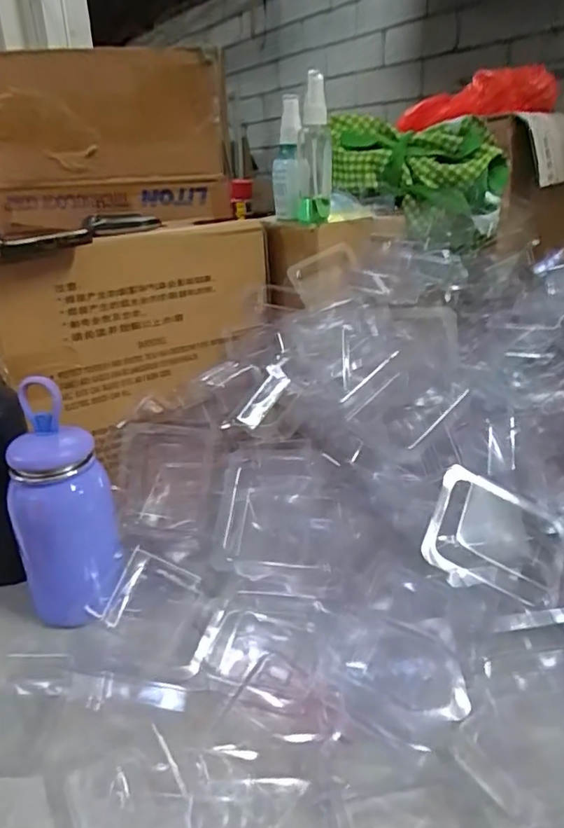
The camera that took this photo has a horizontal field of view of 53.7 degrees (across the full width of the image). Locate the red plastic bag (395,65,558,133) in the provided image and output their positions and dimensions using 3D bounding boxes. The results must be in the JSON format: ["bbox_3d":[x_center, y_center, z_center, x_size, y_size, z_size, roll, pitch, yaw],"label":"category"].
[{"bbox_3d":[0.245,-0.397,0.713,0.196,0.071,0.051,6,26,16],"label":"red plastic bag"}]

